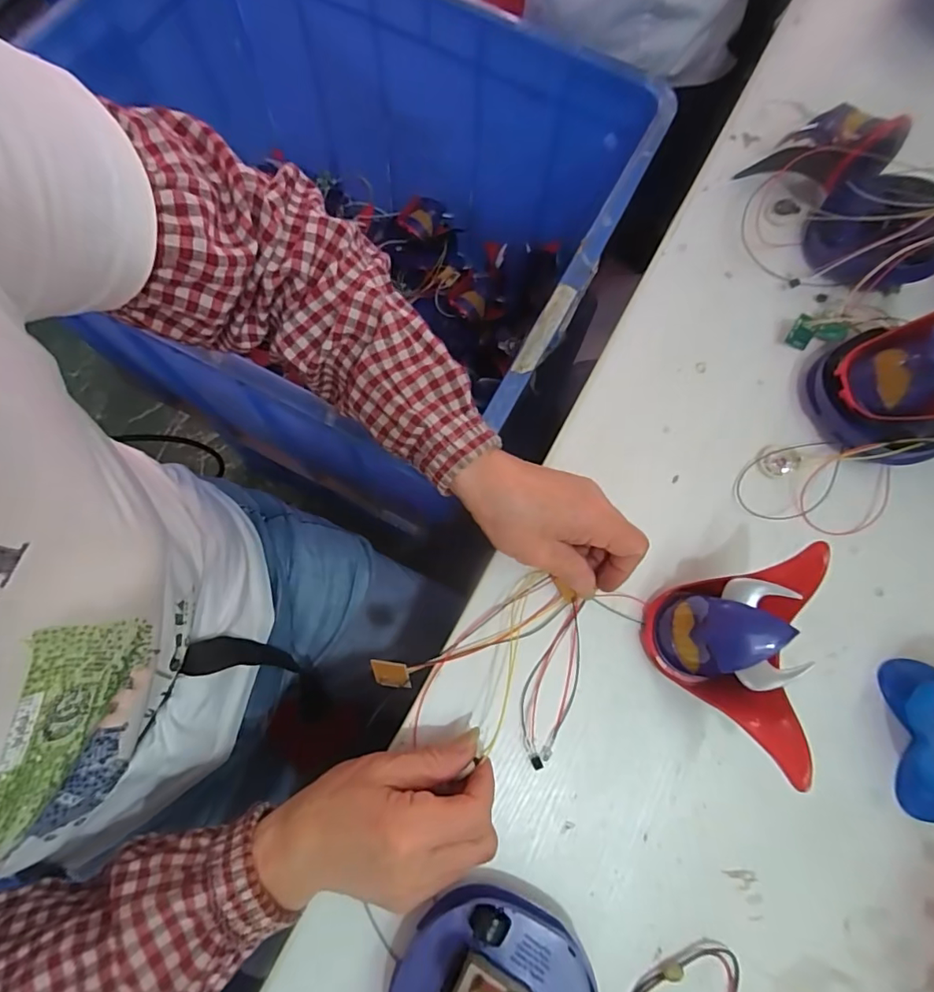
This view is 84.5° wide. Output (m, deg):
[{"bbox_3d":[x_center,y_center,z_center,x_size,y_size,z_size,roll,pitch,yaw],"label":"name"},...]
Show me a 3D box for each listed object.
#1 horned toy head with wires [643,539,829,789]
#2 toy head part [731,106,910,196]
[{"bbox_3d":[0.159,0.093,0.315,0.078,0.066,0.120,13,73,3],"label":"horned toy head with wires"},{"bbox_3d":[0.297,-0.283,0.429,0.058,0.075,0.081,-26,75,-9],"label":"toy head part"}]

